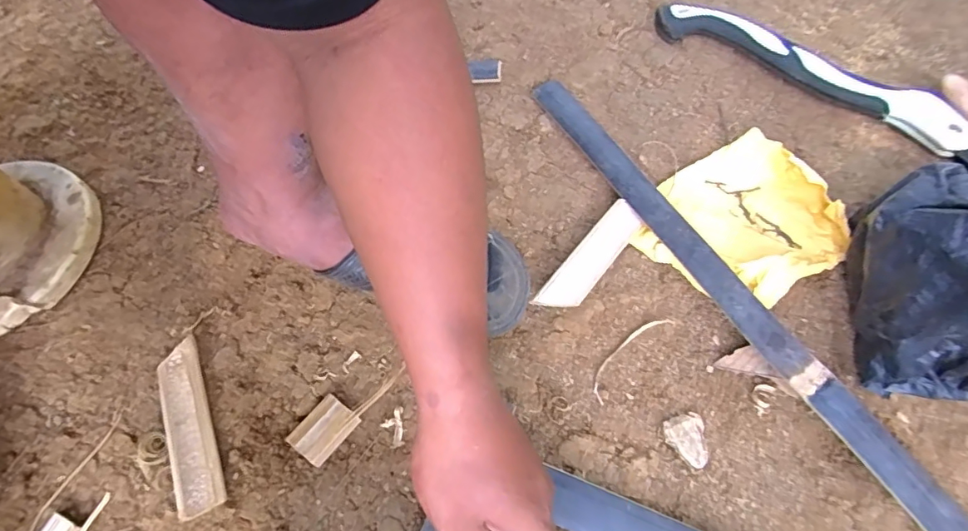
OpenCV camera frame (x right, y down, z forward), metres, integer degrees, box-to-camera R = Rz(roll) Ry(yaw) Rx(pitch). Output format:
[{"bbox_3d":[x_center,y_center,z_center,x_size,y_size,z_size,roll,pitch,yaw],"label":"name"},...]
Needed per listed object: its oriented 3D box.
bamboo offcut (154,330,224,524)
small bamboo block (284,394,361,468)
[{"bbox_3d":[-0.246,0.133,0.424,0.035,0.012,0.142,-23,65,-8],"label":"bamboo offcut"},{"bbox_3d":[-0.131,0.135,0.417,0.036,0.012,0.049,36,71,18],"label":"small bamboo block"}]

